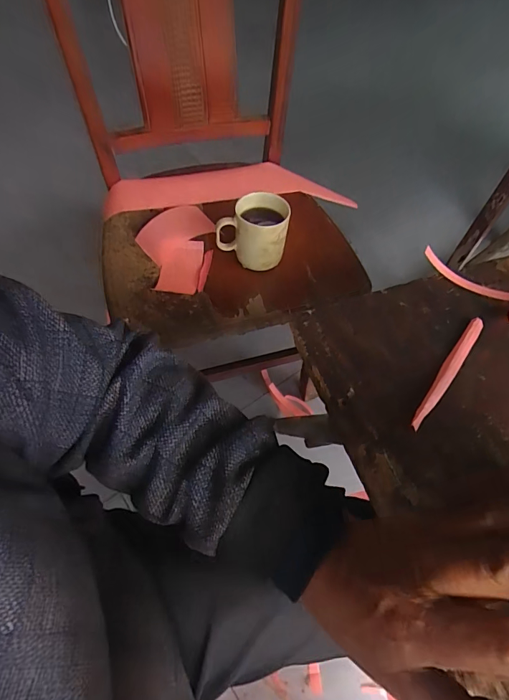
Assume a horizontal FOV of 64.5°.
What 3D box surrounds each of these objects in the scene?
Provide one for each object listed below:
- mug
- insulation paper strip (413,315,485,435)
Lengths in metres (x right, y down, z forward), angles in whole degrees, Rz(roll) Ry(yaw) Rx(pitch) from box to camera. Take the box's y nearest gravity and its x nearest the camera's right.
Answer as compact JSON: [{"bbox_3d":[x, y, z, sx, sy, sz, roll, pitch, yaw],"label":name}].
[{"bbox_3d":[-0.006,-0.189,0.655,0.112,0.090,0.085,-1,58,-5],"label":"mug"},{"bbox_3d":[0.190,0.019,0.393,0.014,0.009,0.146,36,63,17],"label":"insulation paper strip"}]

